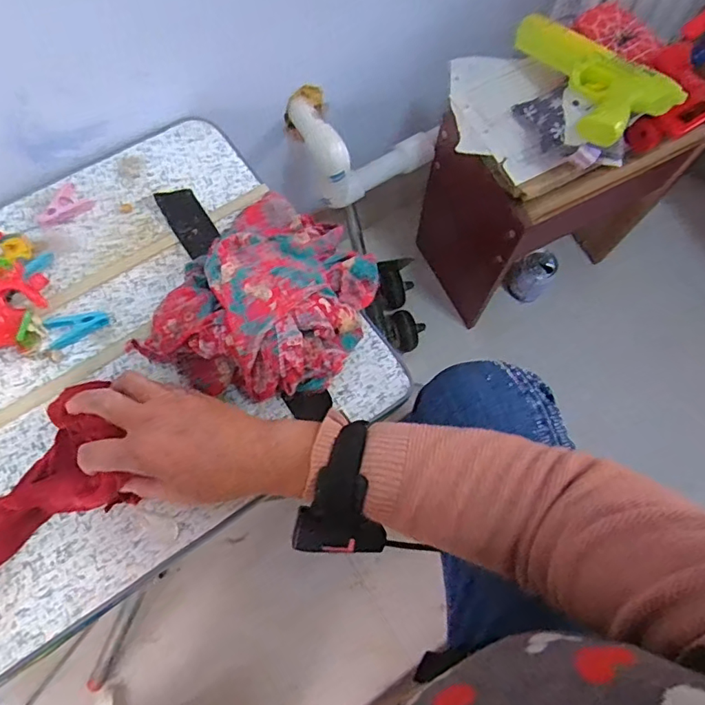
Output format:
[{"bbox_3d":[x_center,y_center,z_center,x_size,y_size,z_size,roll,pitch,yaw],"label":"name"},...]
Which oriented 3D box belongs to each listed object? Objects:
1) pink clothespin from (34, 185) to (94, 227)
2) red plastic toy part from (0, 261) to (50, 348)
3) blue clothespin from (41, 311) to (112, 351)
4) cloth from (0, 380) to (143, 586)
[{"bbox_3d":[-0.291,-0.145,0.534,0.041,0.013,0.052,33,74,9],"label":"pink clothespin"},{"bbox_3d":[-0.297,-0.037,0.472,0.031,0.038,0.074,16,72,4],"label":"red plastic toy part"},{"bbox_3d":[-0.251,-0.022,0.487,0.054,0.009,0.029,-17,73,-6],"label":"blue clothespin"},{"bbox_3d":[-0.236,0.115,0.421,0.093,0.033,0.180,27,76,8],"label":"cloth"}]

